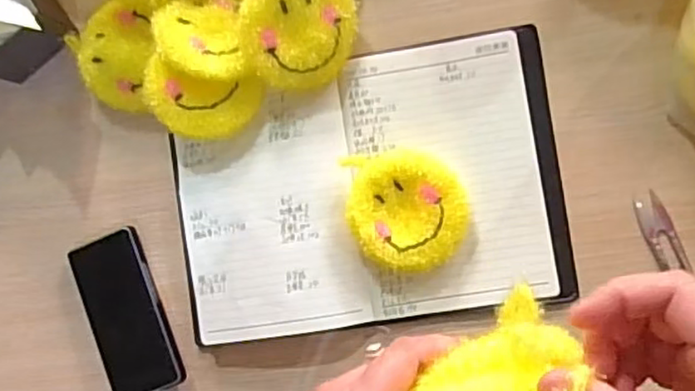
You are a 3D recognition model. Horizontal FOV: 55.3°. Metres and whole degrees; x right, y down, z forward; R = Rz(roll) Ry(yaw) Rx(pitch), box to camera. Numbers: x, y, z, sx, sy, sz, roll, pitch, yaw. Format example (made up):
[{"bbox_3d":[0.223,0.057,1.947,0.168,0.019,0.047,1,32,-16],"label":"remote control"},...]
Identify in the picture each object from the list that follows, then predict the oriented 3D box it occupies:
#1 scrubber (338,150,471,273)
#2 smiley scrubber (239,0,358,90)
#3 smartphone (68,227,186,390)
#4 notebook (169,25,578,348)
[{"bbox_3d":[0.056,0.014,0.609,0.107,0.040,0.107,-2,88,9],"label":"scrubber"},{"bbox_3d":[-0.046,-0.154,0.612,0.103,0.030,0.109,23,98,-13],"label":"smiley scrubber"},{"bbox_3d":[-0.217,0.118,0.651,0.070,0.013,0.159,-21,82,5],"label":"smartphone"},{"bbox_3d":[0.014,-0.003,0.627,0.359,0.024,0.250,-9,87,9],"label":"notebook"}]

